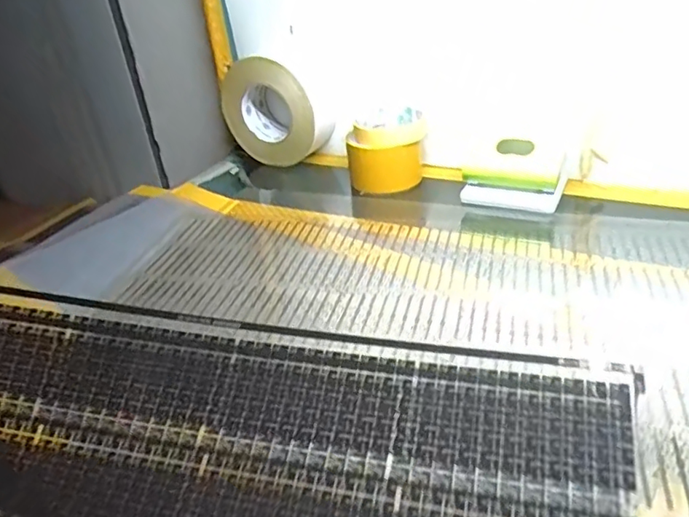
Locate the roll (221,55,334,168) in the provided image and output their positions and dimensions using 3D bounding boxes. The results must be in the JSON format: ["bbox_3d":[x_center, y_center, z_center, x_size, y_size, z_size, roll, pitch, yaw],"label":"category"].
[{"bbox_3d":[-0.085,-0.192,0.750,0.136,0.137,0.074,14,37,32],"label":"roll"}]

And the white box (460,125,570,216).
[{"bbox_3d":[0.177,-0.090,0.599,0.102,0.077,0.044,10,16,19],"label":"white box"}]

